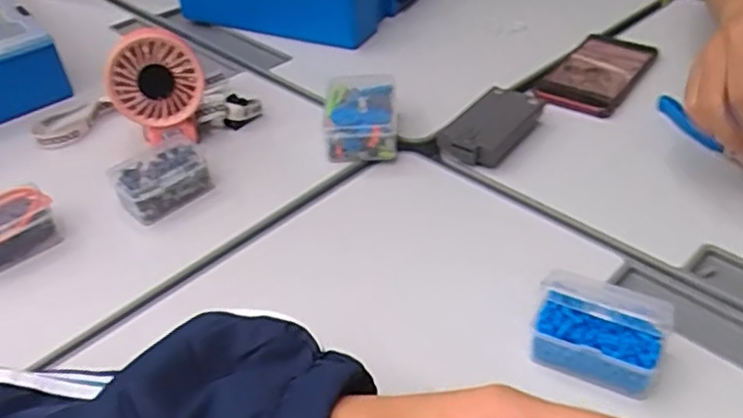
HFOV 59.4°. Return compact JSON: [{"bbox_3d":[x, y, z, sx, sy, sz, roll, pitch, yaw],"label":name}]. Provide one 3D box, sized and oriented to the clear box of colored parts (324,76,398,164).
[{"bbox_3d":[-0.009,-0.084,0.598,0.064,0.039,0.101,-3,38,2],"label":"clear box of colored parts"}]

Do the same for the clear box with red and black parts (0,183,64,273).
[{"bbox_3d":[-0.282,0.017,0.500,0.044,0.036,0.072,27,48,33],"label":"clear box with red and black parts"}]

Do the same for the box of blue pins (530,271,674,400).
[{"bbox_3d":[0.136,0.075,0.391,0.072,0.044,0.043,15,42,22],"label":"box of blue pins"}]

